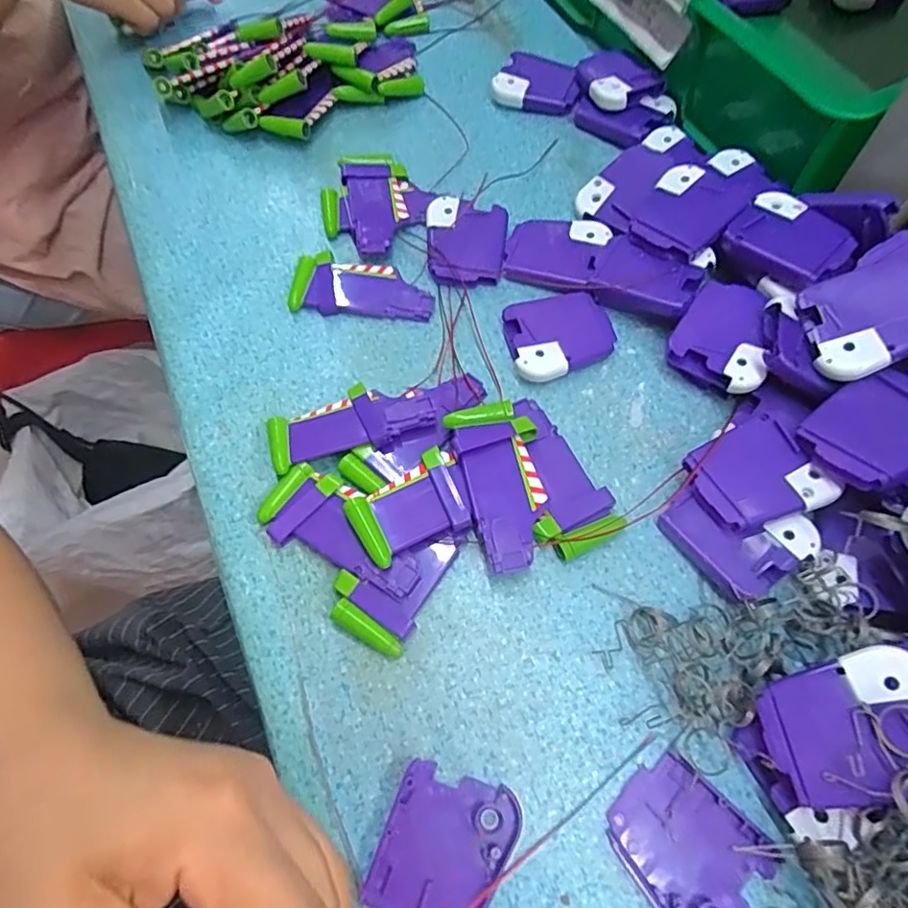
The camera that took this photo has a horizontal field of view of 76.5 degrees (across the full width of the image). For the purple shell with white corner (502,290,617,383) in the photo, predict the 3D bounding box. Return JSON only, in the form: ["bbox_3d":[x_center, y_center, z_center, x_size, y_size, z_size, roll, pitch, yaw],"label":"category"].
[{"bbox_3d":[0.062,-0.070,0.339,0.061,0.016,0.051,-14,66,-3],"label":"purple shell with white corner"}]

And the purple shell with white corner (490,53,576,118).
[{"bbox_3d":[0.061,-0.280,0.437,0.058,0.020,0.046,9,67,7],"label":"purple shell with white corner"}]

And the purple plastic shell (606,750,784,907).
[{"bbox_3d":[0.097,0.163,0.237,0.050,0.006,0.061,-41,70,-14],"label":"purple plastic shell"}]

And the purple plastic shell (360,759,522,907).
[{"bbox_3d":[-0.005,0.166,0.239,0.051,0.007,0.059,19,68,11],"label":"purple plastic shell"}]

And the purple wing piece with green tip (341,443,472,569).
[{"bbox_3d":[-0.021,0.026,0.290,0.060,0.008,0.043,-27,68,-9],"label":"purple wing piece with green tip"}]

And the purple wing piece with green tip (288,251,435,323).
[{"bbox_3d":[-0.057,-0.104,0.362,0.088,0.011,0.039,5,66,5],"label":"purple wing piece with green tip"}]

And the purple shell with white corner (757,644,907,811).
[{"bbox_3d":[0.155,0.106,0.221,0.061,0.006,0.049,-30,52,16],"label":"purple shell with white corner"}]

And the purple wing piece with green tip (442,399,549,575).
[{"bbox_3d":[0.027,0.017,0.299,0.042,0.019,0.087,-16,66,-4],"label":"purple wing piece with green tip"}]

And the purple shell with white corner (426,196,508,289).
[{"bbox_3d":[0.007,-0.136,0.369,0.049,0.015,0.059,5,67,5],"label":"purple shell with white corner"}]

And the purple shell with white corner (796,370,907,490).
[{"bbox_3d":[0.199,-0.010,0.270,0.059,0.015,0.049,-32,52,-1],"label":"purple shell with white corner"}]

